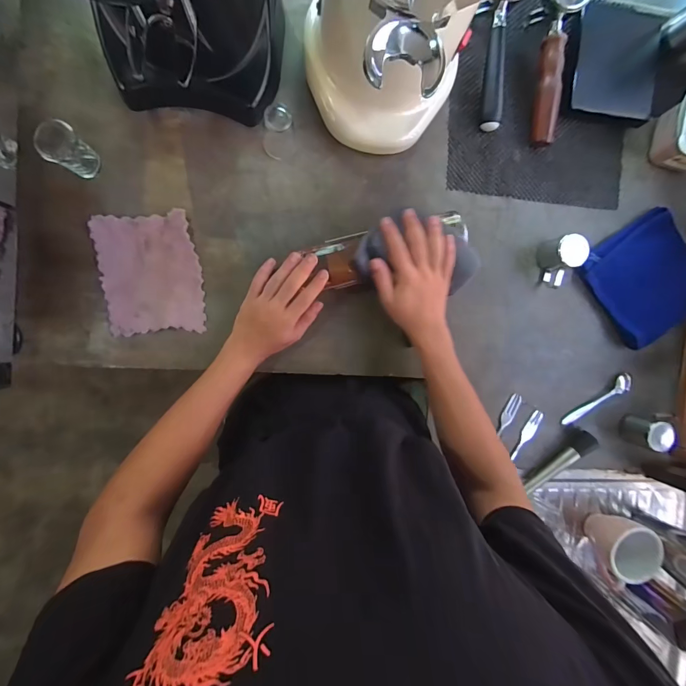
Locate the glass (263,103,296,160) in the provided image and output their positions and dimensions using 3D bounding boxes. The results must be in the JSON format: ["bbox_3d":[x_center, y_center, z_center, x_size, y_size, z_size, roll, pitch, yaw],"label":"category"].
[{"bbox_3d":[-0.086,-0.280,0.468,0.043,0.055,0.047,-1,94,-7],"label":"glass"}]

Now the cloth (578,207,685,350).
[{"bbox_3d":[0.485,-0.101,0.560,0.167,0.038,0.178,-35,97,-3],"label":"cloth"}]

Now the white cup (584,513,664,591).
[{"bbox_3d":[0.444,0.333,0.573,0.074,0.082,0.100,41,89,-8],"label":"white cup"}]

